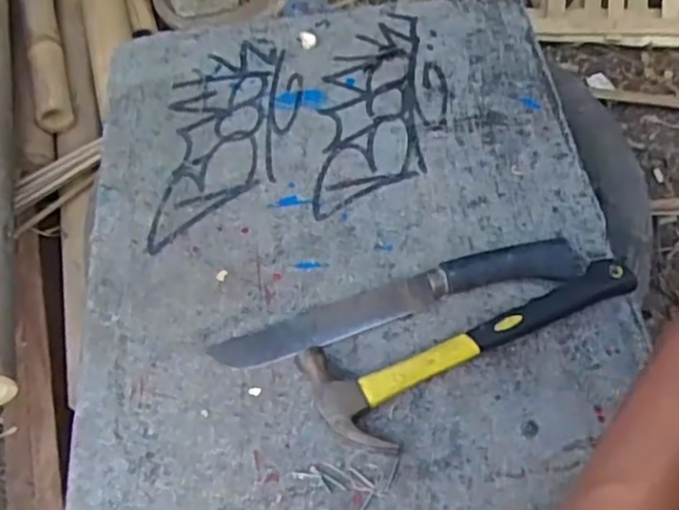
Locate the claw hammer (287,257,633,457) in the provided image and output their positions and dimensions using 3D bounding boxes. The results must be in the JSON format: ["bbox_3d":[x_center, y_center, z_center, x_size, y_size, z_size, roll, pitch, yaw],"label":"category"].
[{"bbox_3d":[0.110,0.076,0.540,0.265,0.022,0.089,-17,59,-6],"label":"claw hammer"}]

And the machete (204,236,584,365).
[{"bbox_3d":[0.047,0.035,0.570,0.302,0.022,0.040,-14,58,-4],"label":"machete"}]

